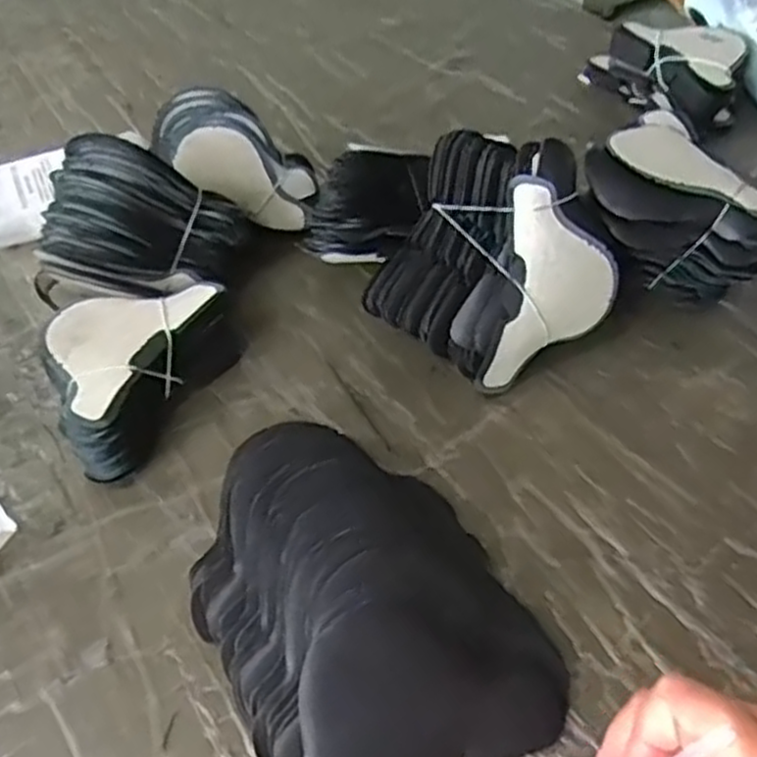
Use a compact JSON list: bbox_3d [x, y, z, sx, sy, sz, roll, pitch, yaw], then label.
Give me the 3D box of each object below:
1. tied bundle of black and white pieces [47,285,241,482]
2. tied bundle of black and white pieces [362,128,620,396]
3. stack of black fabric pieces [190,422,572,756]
[{"bbox_3d":[-0.168,-0.011,0.511,0.096,0.049,0.144,20,50,21],"label":"tied bundle of black and white pieces"},{"bbox_3d":[0.075,-0.085,0.521,0.120,0.122,0.149,-35,54,-27],"label":"tied bundle of black and white pieces"},{"bbox_3d":[-0.011,0.105,0.383,0.149,0.054,0.201,-21,48,-17],"label":"stack of black fabric pieces"}]

